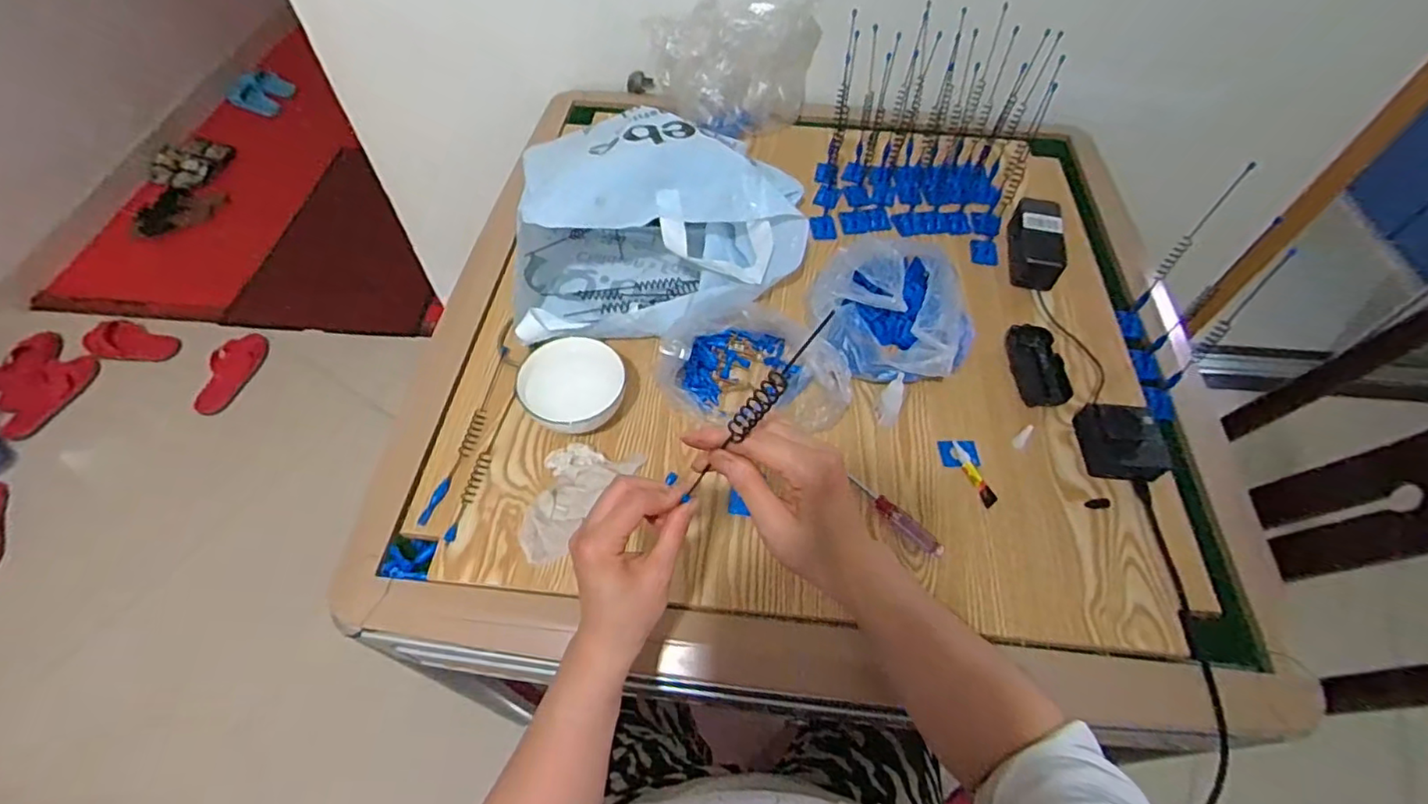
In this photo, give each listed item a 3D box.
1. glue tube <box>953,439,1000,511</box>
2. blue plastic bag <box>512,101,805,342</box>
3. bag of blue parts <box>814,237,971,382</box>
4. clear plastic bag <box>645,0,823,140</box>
[{"bbox_3d":[0.271,0.074,0.640,0.017,0.008,0.077,-16,58,-12],"label":"glue tube"},{"bbox_3d":[-0.067,-0.223,0.753,0.347,0.142,0.272,-7,56,-7],"label":"blue plastic bag"},{"bbox_3d":[0.213,-0.103,0.717,0.183,0.068,0.188,-28,61,-19],"label":"bag of blue parts"},{"bbox_3d":[0.031,-0.532,0.953,0.257,0.160,0.155,5,56,2],"label":"clear plastic bag"}]

